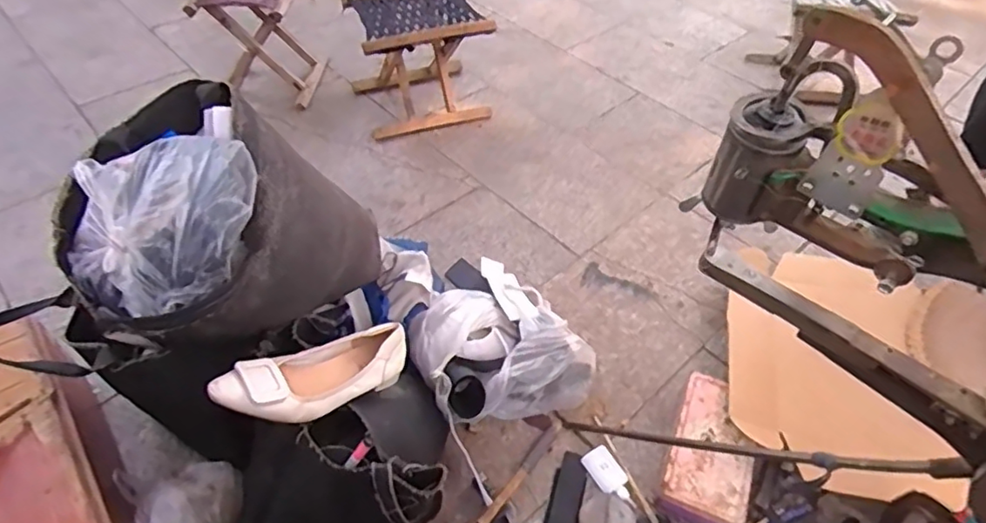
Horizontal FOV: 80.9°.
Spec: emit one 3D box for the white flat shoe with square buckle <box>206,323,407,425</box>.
[{"bbox_3d":[-0.219,0.137,0.715,0.235,0.076,0.091,-11,47,-44],"label":"white flat shoe with square buckle"}]

